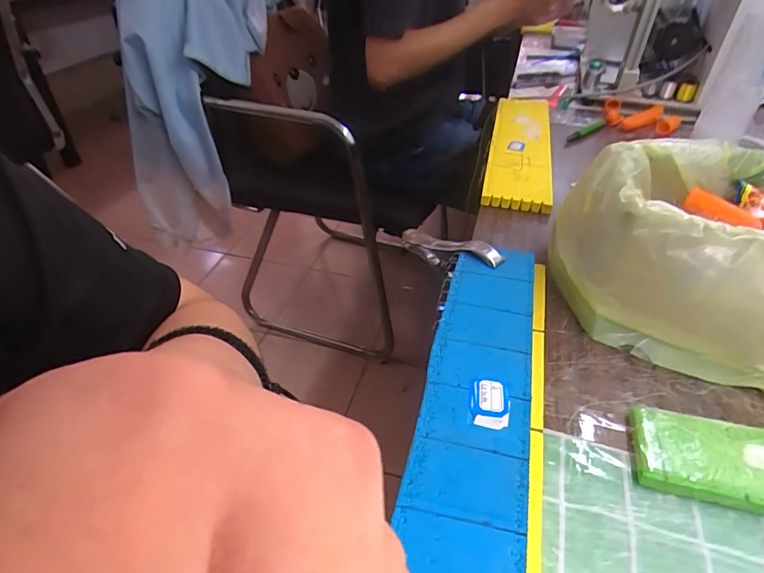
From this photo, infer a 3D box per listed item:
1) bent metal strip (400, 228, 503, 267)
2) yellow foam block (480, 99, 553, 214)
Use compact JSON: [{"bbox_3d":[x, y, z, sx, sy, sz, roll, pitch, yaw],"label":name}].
[{"bbox_3d":[0.068,-0.033,0.469,0.115,0.036,0.016,15,39,43],"label":"bent metal strip"},{"bbox_3d":[0.202,-0.214,0.683,0.082,0.023,0.366,8,41,11],"label":"yellow foam block"}]

